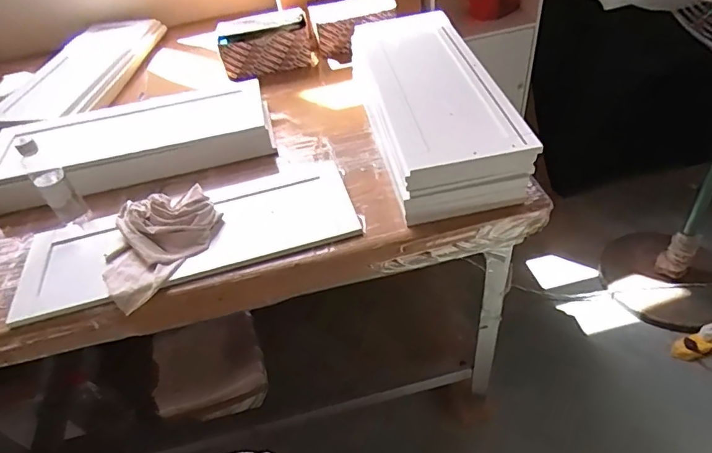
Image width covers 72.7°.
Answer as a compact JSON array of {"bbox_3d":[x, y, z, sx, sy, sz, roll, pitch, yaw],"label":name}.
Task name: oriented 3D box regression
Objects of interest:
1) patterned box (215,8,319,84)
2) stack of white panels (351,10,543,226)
[{"bbox_3d":[-0.243,-0.496,1.297,0.248,0.127,0.147,-20,43,-13],"label":"patterned box"},{"bbox_3d":[0.147,-0.271,1.009,0.223,0.116,0.593,-10,42,-2],"label":"stack of white panels"}]

